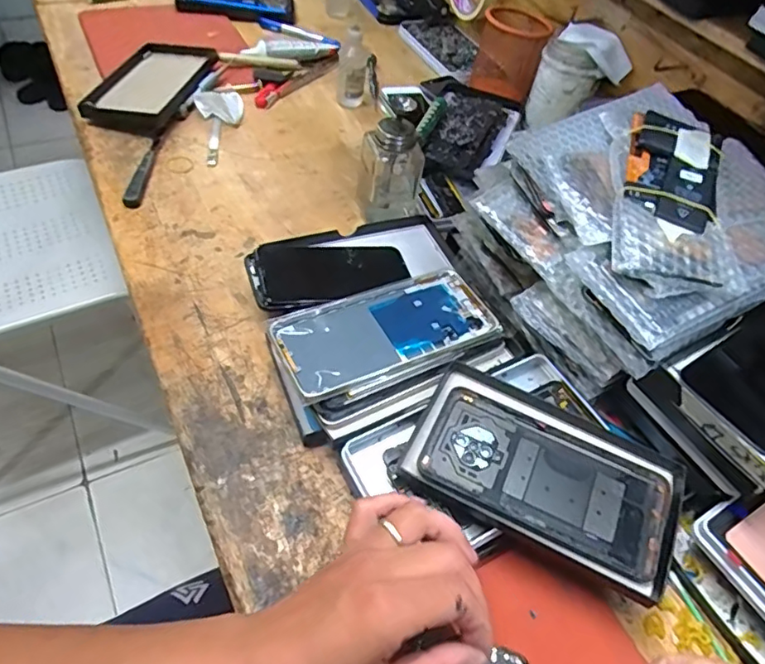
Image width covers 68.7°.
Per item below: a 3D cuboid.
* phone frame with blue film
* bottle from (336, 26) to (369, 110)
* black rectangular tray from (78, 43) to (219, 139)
[{"bbox_3d":[0.004,-0.003,0.439,0.169,0.011,0.078,-18,56,-21],"label":"phone frame with blue film"},{"bbox_3d":[-0.039,-0.331,0.698,0.032,0.090,0.031,4,51,-5],"label":"bottle"},{"bbox_3d":[-0.277,-0.299,0.682,0.104,0.026,0.179,18,51,7],"label":"black rectangular tray"}]

